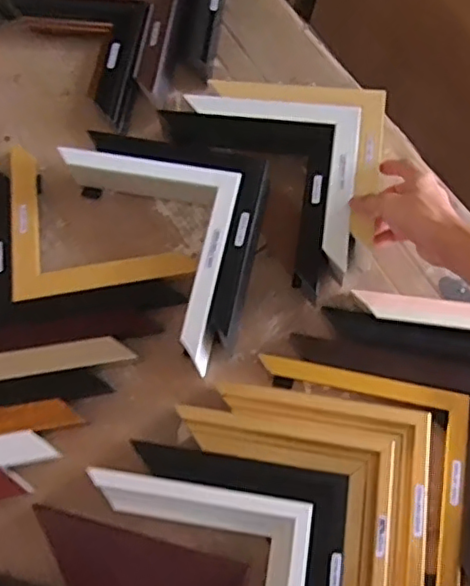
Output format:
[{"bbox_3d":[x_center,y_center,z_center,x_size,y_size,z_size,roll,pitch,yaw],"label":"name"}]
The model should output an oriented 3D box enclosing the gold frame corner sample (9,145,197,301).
[{"bbox_3d":[-0.152,-0.088,0.668,0.187,0.019,0.193,-10,66,-2],"label":"gold frame corner sample"}]

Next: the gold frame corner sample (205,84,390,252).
[{"bbox_3d":[0.107,-0.180,0.676,0.133,0.039,0.271,-33,65,-11],"label":"gold frame corner sample"}]

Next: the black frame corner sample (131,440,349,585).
[{"bbox_3d":[0.041,0.206,0.524,0.130,0.024,0.258,-34,69,-12],"label":"black frame corner sample"}]

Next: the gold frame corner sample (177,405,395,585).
[{"bbox_3d":[0.037,0.209,0.524,0.193,0.030,0.191,9,67,7],"label":"gold frame corner sample"}]

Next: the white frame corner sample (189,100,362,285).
[{"bbox_3d":[0.081,-0.157,0.653,0.135,0.022,0.271,-33,69,-11],"label":"white frame corner sample"}]

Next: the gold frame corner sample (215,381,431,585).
[{"bbox_3d":[0.116,0.153,0.541,0.132,0.019,0.267,-34,69,-11],"label":"gold frame corner sample"}]

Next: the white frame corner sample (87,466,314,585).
[{"bbox_3d":[-0.041,0.262,0.504,0.194,0.025,0.190,8,67,6],"label":"white frame corner sample"}]

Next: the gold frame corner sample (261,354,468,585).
[{"bbox_3d":[0.158,0.136,0.557,0.130,0.016,0.269,-31,69,-11],"label":"gold frame corner sample"}]

